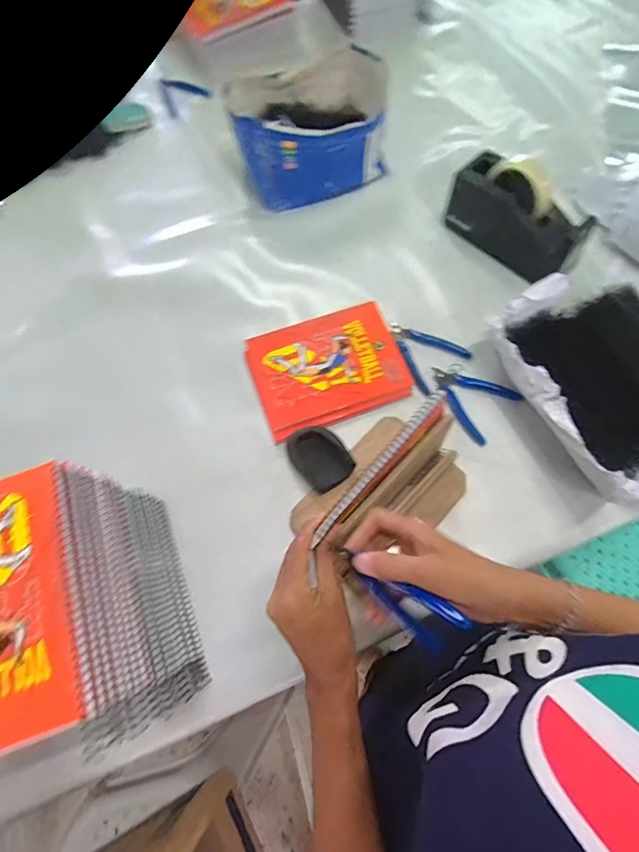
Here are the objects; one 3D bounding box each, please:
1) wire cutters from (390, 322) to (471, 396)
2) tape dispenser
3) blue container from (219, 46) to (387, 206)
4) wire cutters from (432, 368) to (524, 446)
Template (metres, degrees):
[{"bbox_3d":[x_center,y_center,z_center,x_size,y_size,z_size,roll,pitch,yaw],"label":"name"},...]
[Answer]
[{"bbox_3d":[0.144,-0.111,0.637,0.089,0.013,0.117,-40,71,-12],"label":"wire cutters"},{"bbox_3d":[0.296,-0.316,0.647,0.089,0.108,0.199,-41,72,-12],"label":"tape dispenser"},{"bbox_3d":[-0.013,-0.478,0.712,0.242,0.124,0.190,-12,68,-2],"label":"blue container"},{"bbox_3d":[0.200,-0.042,0.599,0.114,0.011,0.085,40,76,17],"label":"wire cutters"}]

